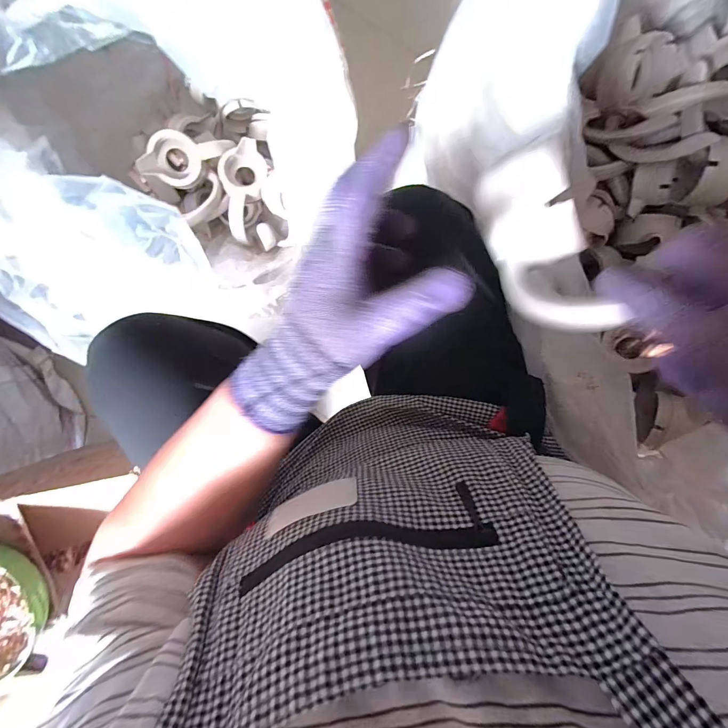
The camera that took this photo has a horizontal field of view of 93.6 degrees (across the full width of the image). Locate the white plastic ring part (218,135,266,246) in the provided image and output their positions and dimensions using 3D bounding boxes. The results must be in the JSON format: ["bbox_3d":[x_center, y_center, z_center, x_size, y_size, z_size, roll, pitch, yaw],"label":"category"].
[{"bbox_3d":[-0.243,-0.344,0.671,0.083,0.042,0.184,17,94,3],"label":"white plastic ring part"}]

